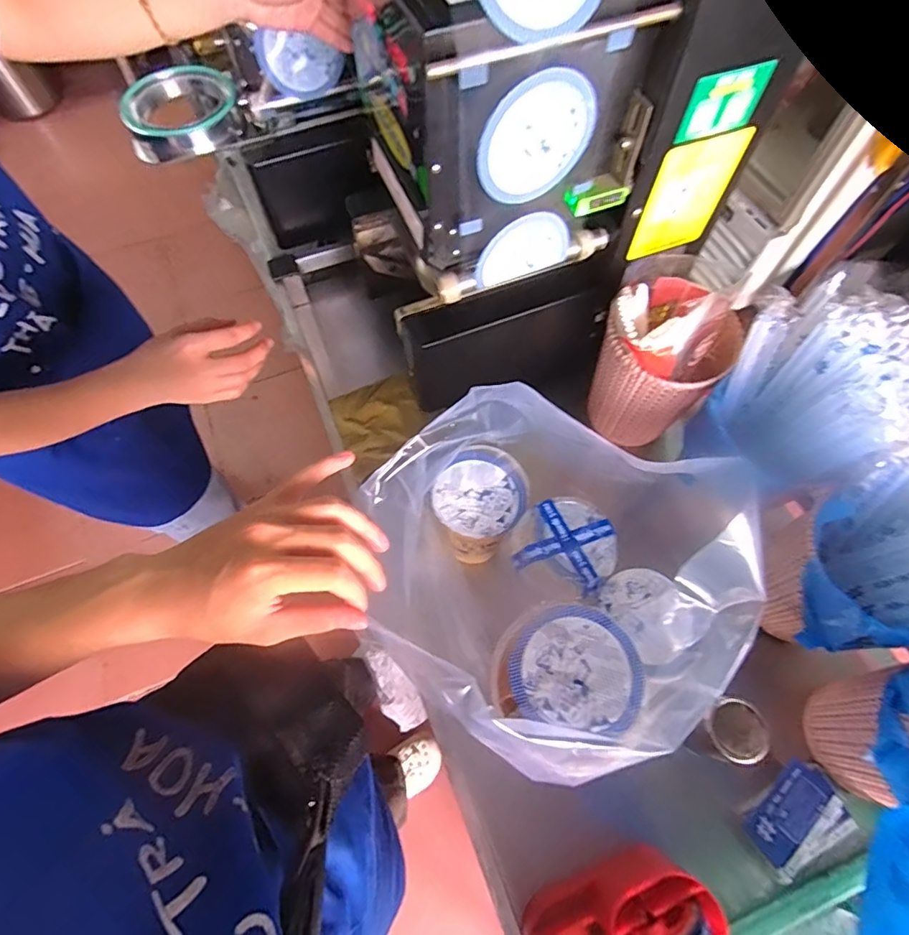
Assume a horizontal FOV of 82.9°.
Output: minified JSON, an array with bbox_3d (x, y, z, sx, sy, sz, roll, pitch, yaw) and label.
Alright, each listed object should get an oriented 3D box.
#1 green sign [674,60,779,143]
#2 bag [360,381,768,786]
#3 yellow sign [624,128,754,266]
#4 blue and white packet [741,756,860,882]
[{"bbox_3d":[0.219,-0.295,0.417,0.071,0.047,0.006,-19,67,-9],"label":"green sign"},{"bbox_3d":[0.071,0.115,0.463,0.269,0.293,0.234,35,69,15],"label":"bag"},{"bbox_3d":[0.220,-0.255,0.491,0.088,0.115,0.007,-19,67,-9],"label":"yellow sign"},{"bbox_3d":[0.330,0.337,0.494,0.097,0.010,0.064,-34,70,-15],"label":"blue and white packet"}]

